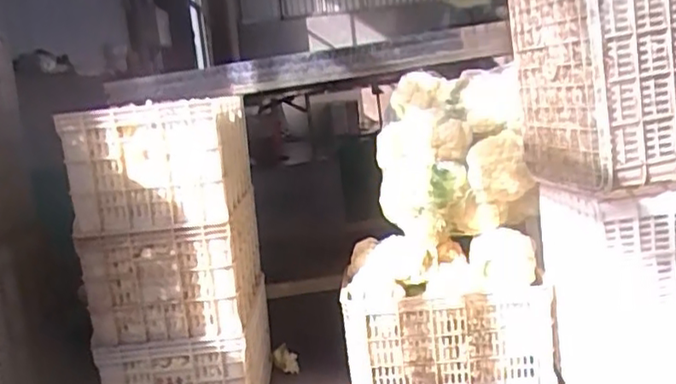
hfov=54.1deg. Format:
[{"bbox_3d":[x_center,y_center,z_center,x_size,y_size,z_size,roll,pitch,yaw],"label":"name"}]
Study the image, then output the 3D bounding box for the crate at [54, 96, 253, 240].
[{"bbox_3d":[-0.414,-0.076,1.588,0.346,0.266,0.417,-6,9,2],"label":"crate"}]

